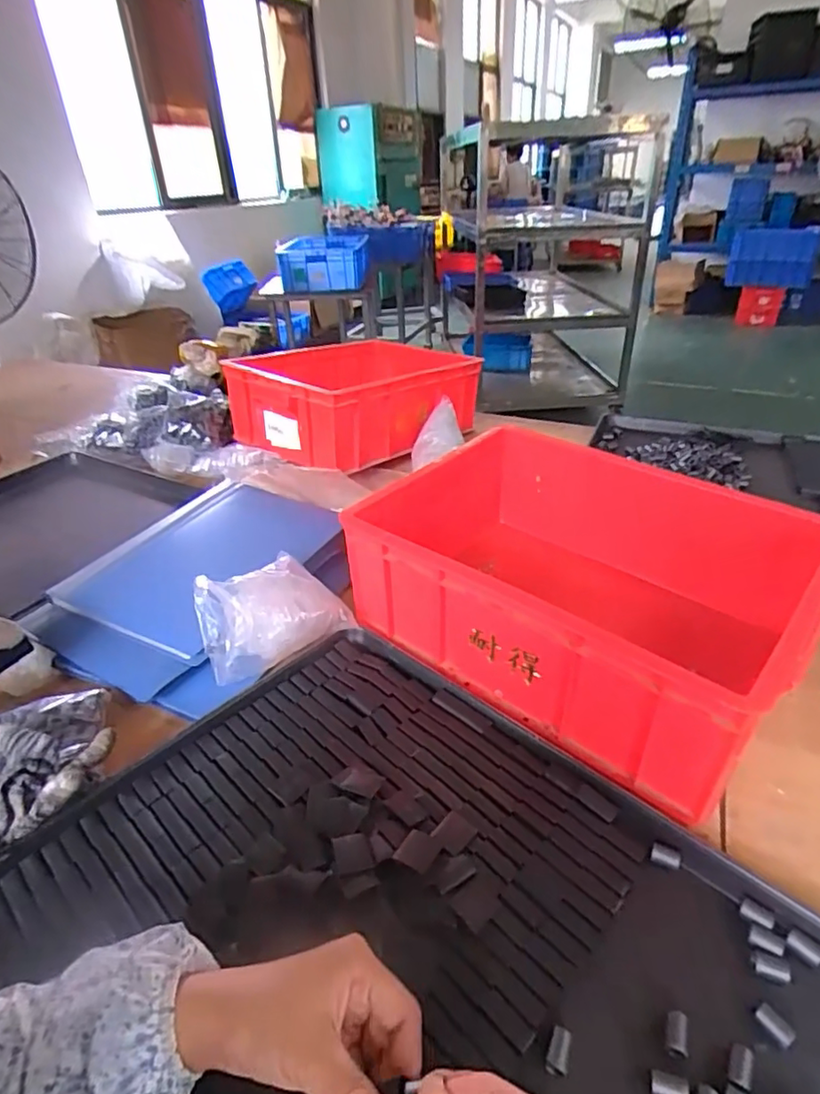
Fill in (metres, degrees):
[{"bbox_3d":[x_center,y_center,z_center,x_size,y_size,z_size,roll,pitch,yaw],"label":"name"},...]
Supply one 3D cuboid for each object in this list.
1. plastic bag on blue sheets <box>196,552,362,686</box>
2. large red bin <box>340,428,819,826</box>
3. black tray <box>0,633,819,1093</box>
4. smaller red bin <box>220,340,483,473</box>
[{"bbox_3d":[-0.152,0.065,0.646,0.151,0.086,0.101,-21,38,-27],"label":"plastic bag on blue sheets"},{"bbox_3d":[0.172,0.048,0.637,0.412,0.179,0.303,21,40,32],"label":"large red bin"},{"bbox_3d":[0.017,0.279,0.373,0.609,0.023,0.380,26,42,36],"label":"black tray"},{"bbox_3d":[-0.092,-0.289,1.114,0.308,0.133,0.401,23,40,34],"label":"smaller red bin"}]

